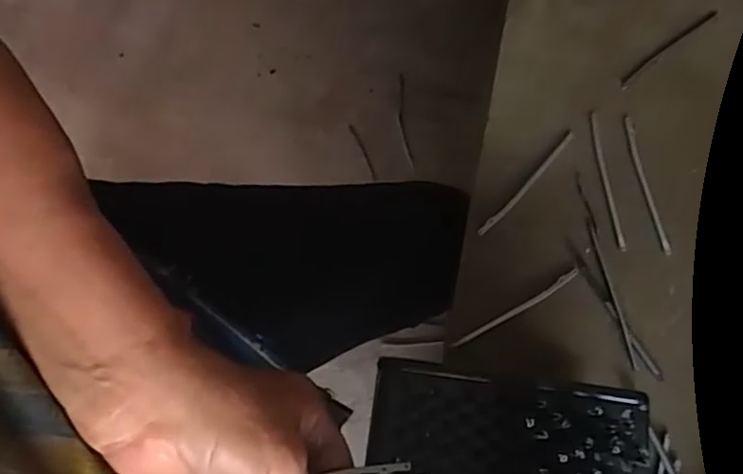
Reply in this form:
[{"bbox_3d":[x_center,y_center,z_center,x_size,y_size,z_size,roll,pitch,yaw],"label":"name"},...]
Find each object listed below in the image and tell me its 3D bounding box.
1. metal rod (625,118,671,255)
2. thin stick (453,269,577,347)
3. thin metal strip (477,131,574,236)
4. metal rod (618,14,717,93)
[{"bbox_3d":[0.202,-0.038,0.473,0.008,0.008,0.105,-11,72,-1],"label":"metal rod"},{"bbox_3d":[0.102,0.050,0.452,0.103,0.005,0.007,-30,77,-8],"label":"thin stick"},{"bbox_3d":[0.115,-0.040,0.473,0.007,0.004,0.107,42,78,14],"label":"thin metal strip"},{"bbox_3d":[0.235,-0.149,0.509,0.111,0.008,0.008,-38,79,-10],"label":"metal rod"}]

